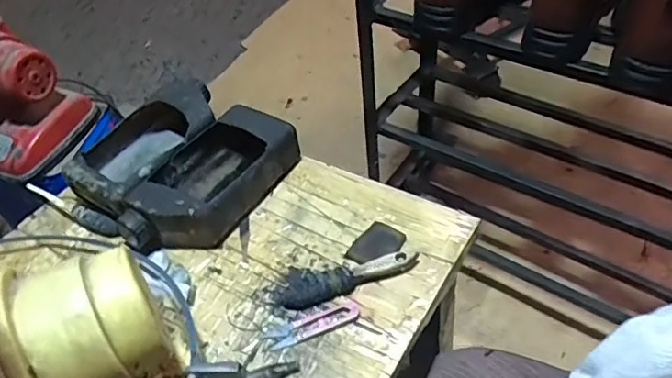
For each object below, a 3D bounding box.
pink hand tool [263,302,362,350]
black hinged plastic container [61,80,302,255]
[{"bbox_3d":[-0.023,0.138,0.546,0.095,0.005,0.027,-16,48,-8],"label":"pink hand tool"},{"bbox_3d":[-0.209,-0.031,0.693,0.246,0.066,0.232,21,53,24],"label":"black hinged plastic container"}]

